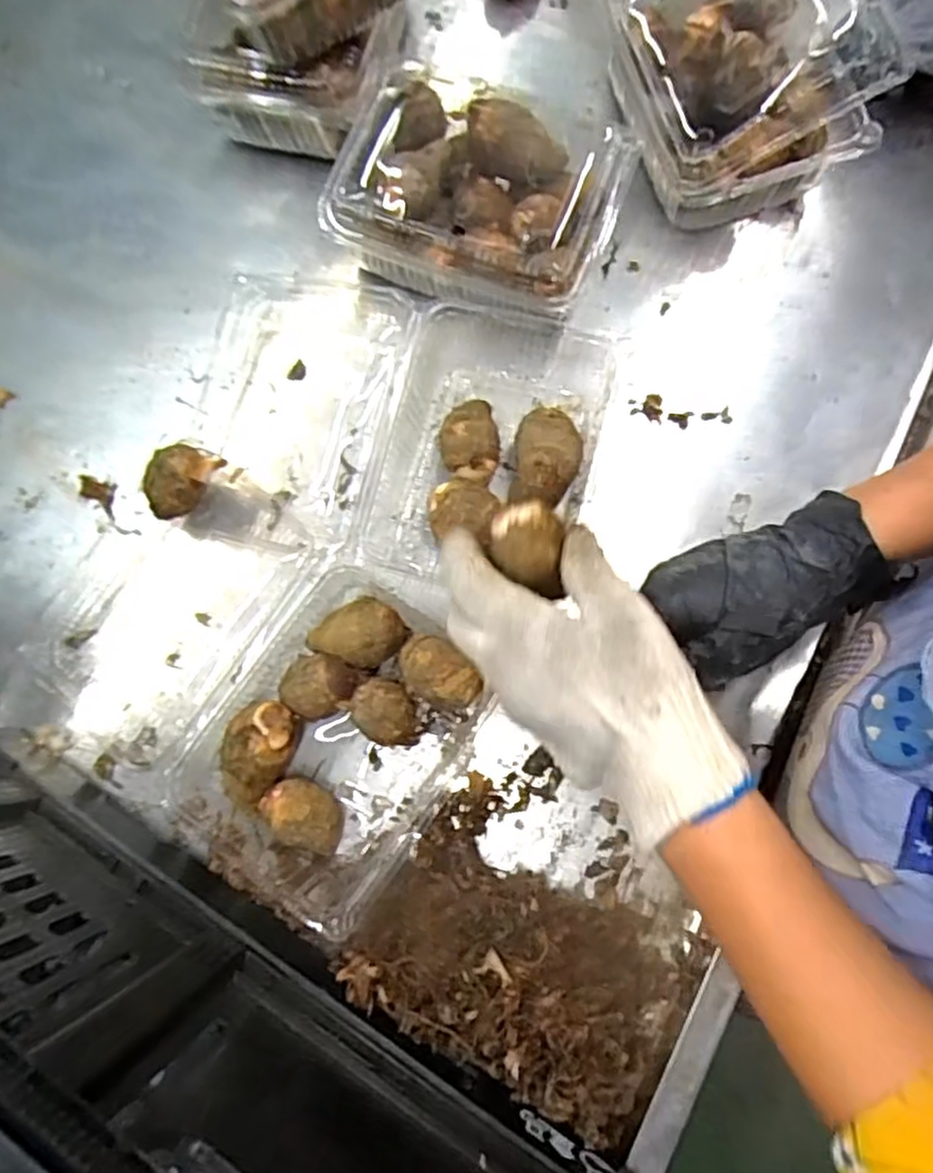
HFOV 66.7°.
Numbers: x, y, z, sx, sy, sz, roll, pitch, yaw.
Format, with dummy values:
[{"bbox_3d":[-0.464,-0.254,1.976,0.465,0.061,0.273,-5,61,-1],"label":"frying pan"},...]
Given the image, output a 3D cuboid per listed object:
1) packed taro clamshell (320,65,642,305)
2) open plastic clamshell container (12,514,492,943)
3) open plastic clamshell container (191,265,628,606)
[{"bbox_3d":[0.004,-0.244,0.458,0.175,0.074,0.139,19,80,4],"label":"packed taro clamshell"},{"bbox_3d":[-0.134,0.054,0.415,0.261,0.049,0.186,31,81,7],"label":"open plastic clamshell container"},{"bbox_3d":[-0.046,-0.103,0.446,0.256,0.047,0.194,9,79,3],"label":"open plastic clamshell container"}]

